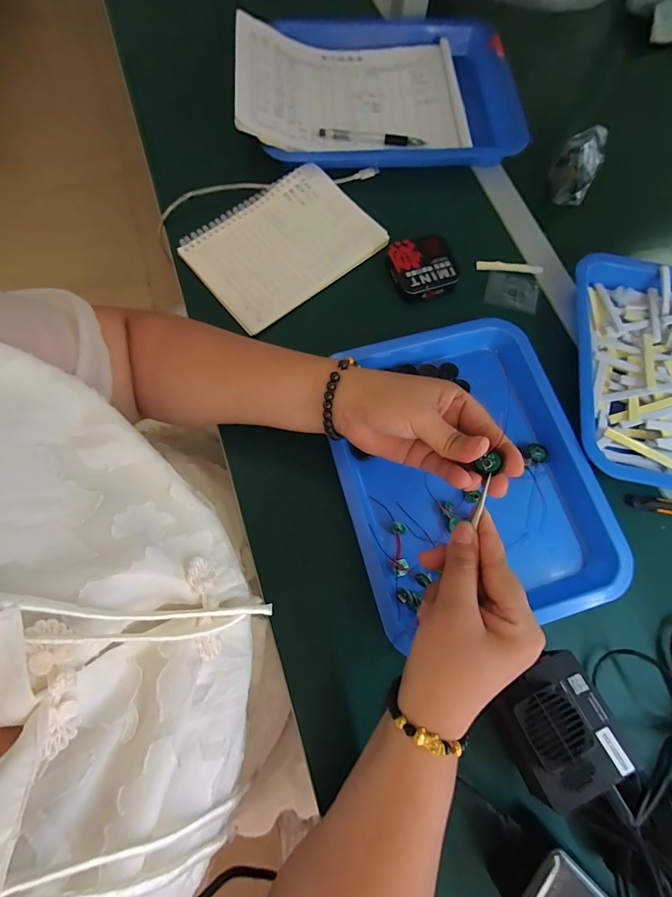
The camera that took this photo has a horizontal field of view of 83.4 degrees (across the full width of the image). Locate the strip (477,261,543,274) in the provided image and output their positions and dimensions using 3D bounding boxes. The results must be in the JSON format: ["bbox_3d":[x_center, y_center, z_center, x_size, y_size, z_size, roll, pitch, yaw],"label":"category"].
[{"bbox_3d":[0.204,-0.214,0.445,0.076,0.004,0.012,5,86,0],"label":"strip"}]

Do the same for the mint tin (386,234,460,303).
[{"bbox_3d":[0.098,-0.203,0.430,0.069,0.026,0.065,-14,75,-4],"label":"mint tin"}]

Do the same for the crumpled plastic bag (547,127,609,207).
[{"bbox_3d":[0.302,-0.351,0.471,0.054,0.058,0.069,30,77,7],"label":"crumpled plastic bag"}]

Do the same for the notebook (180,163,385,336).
[{"bbox_3d":[-0.059,-0.236,0.435,0.202,0.012,0.143,-38,79,-10],"label":"notebook"}]

